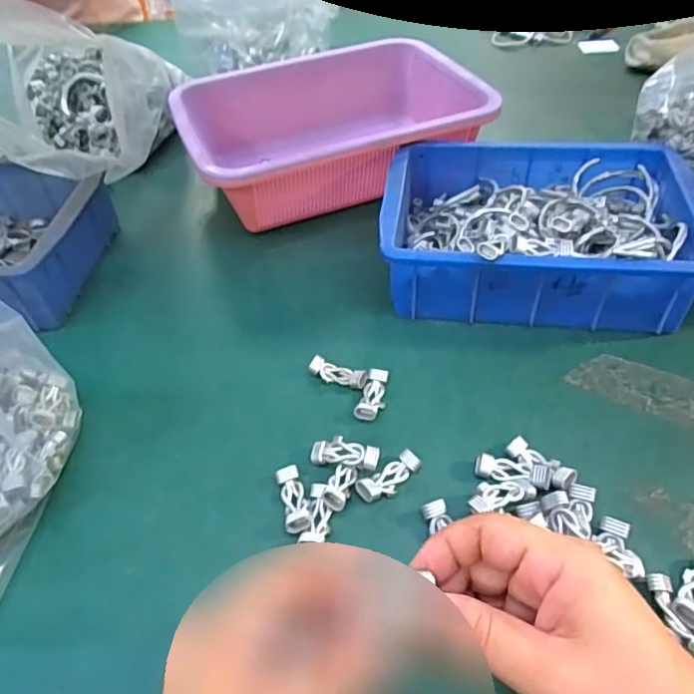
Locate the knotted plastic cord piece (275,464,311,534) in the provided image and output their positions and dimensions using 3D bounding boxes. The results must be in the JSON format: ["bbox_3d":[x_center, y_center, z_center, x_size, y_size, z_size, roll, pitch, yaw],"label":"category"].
[{"bbox_3d":[-0.033,0.095,0.350,0.015,0.007,0.044,-13,46,-8],"label":"knotted plastic cord piece"}]

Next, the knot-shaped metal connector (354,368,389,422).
[{"bbox_3d":[0.020,0.035,0.407,0.018,0.009,0.044,12,48,16],"label":"knot-shaped metal connector"}]

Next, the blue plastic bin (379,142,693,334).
[{"bbox_3d":[0.158,-0.099,0.479,0.243,0.078,0.178,4,46,8],"label":"blue plastic bin"}]

